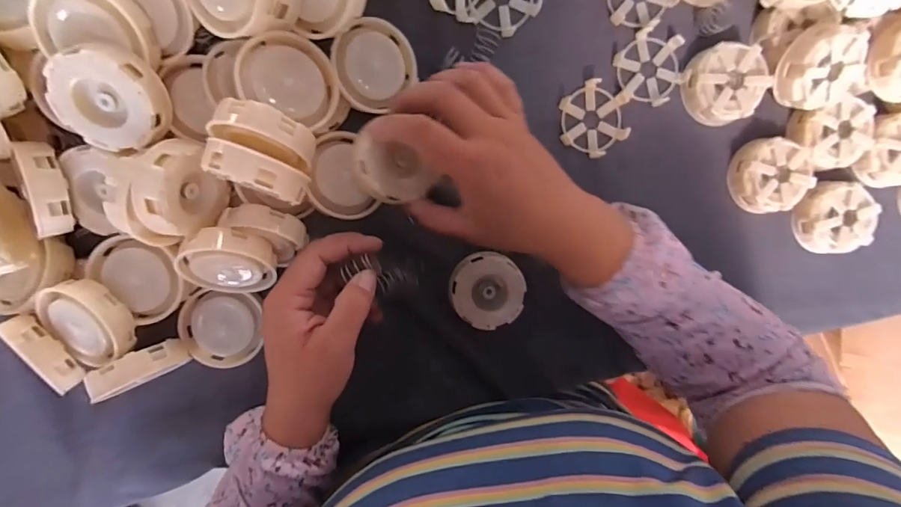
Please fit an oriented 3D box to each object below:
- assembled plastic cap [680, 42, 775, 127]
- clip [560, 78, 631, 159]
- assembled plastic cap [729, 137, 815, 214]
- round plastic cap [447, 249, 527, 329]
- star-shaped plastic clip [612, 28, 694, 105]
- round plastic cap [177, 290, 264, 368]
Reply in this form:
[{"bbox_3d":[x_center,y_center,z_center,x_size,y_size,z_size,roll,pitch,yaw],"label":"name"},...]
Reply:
[{"bbox_3d":[0.243,-0.150,0.387,0.063,0.030,0.065,-1,97,-7],"label":"assembled plastic cap"},{"bbox_3d":[0.126,-0.118,0.384,0.057,0.013,0.065,-5,97,-6],"label":"clip"},{"bbox_3d":[0.293,-0.071,0.404,0.059,0.034,0.064,-1,97,-7],"label":"assembled plastic cap"},{"bbox_3d":[0.032,0.032,0.383,0.063,0.013,0.064,-1,97,-7],"label":"round plastic cap"},{"bbox_3d":[0.176,-0.163,0.384,0.063,0.013,0.063,-14,98,-5],"label":"star-shaped plastic clip"},{"bbox_3d":[-0.190,0.063,0.363,0.061,0.016,0.065,-1,97,-7],"label":"round plastic cap"}]

